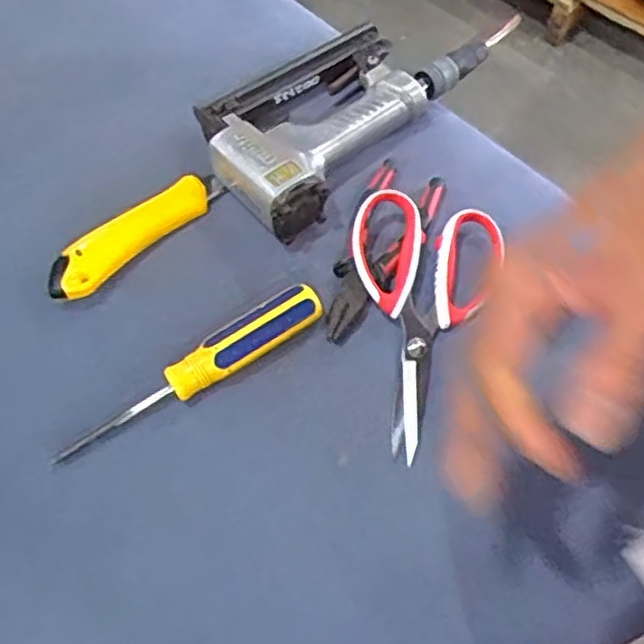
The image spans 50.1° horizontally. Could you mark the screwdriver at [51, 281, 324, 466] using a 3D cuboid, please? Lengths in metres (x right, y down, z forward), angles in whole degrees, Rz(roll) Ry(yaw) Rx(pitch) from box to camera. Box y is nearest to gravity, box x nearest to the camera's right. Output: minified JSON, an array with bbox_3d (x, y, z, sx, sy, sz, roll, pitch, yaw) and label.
[{"bbox_3d":[-0.088,0.031,0.457,0.192,0.029,0.031,-30,67,-13],"label":"screwdriver"}]

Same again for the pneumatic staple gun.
[{"bbox_3d":[0.010,-0.186,0.551,0.131,0.047,0.255,37,70,18],"label":"pneumatic staple gun"}]

